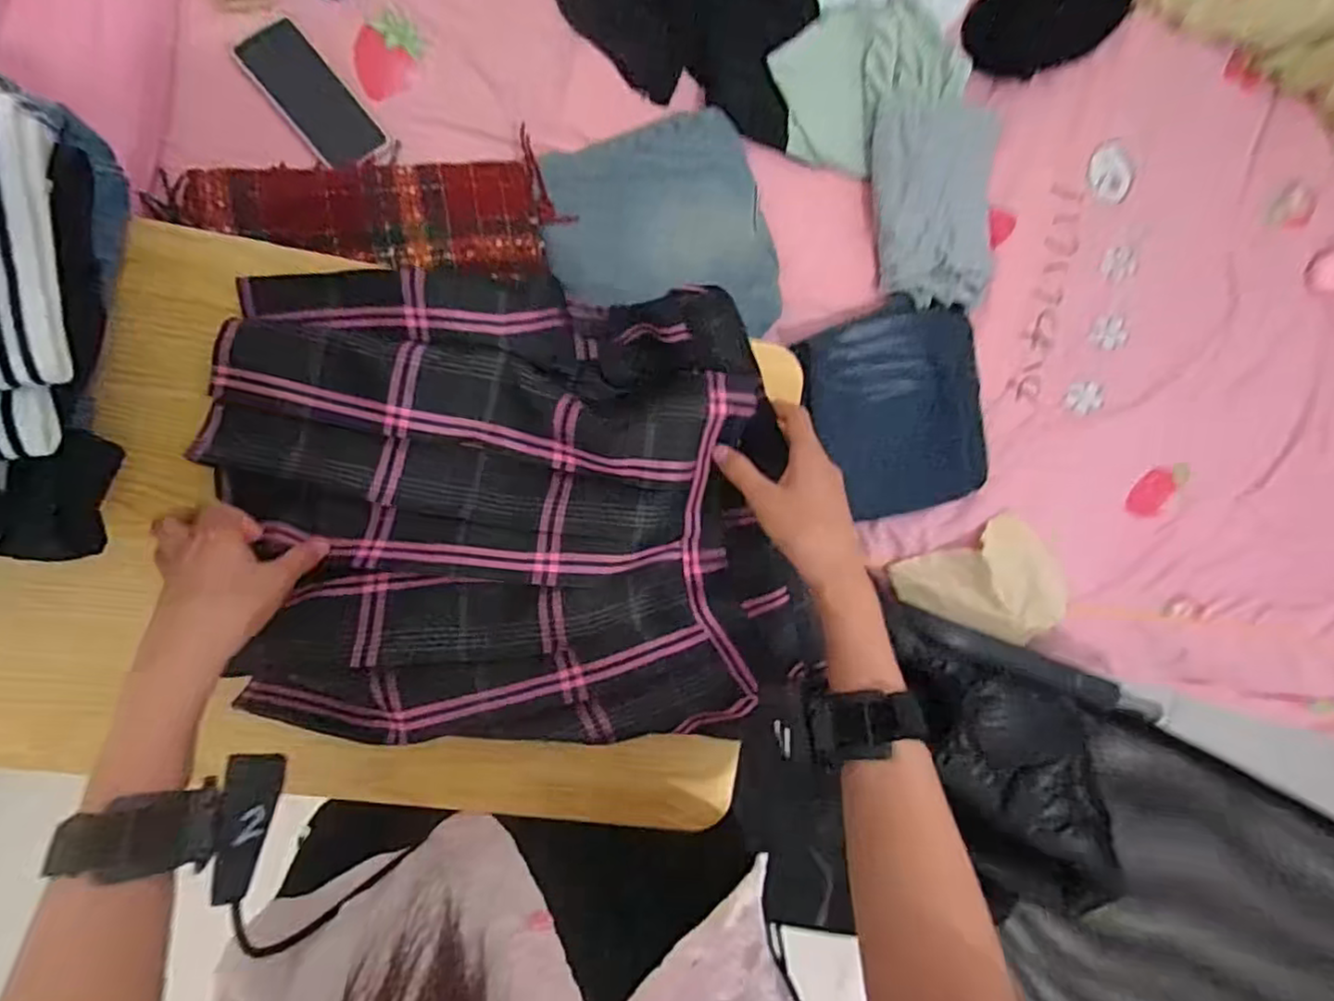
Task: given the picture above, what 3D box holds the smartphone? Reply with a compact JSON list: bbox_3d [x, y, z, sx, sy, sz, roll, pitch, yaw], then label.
[{"bbox_3d":[-0.396,-0.450,0.739,0.076,0.007,0.157,-44,107,-12],"label":"smartphone"}]

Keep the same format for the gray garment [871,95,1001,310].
[{"bbox_3d":[0.334,-0.368,0.811,0.155,0.060,0.248,-6,95,-7],"label":"gray garment"}]

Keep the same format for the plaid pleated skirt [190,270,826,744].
[{"bbox_3d":[-0.100,0.006,0.471,0.415,0.068,0.317,3,93,-8],"label":"plaid pleated skirt"}]

